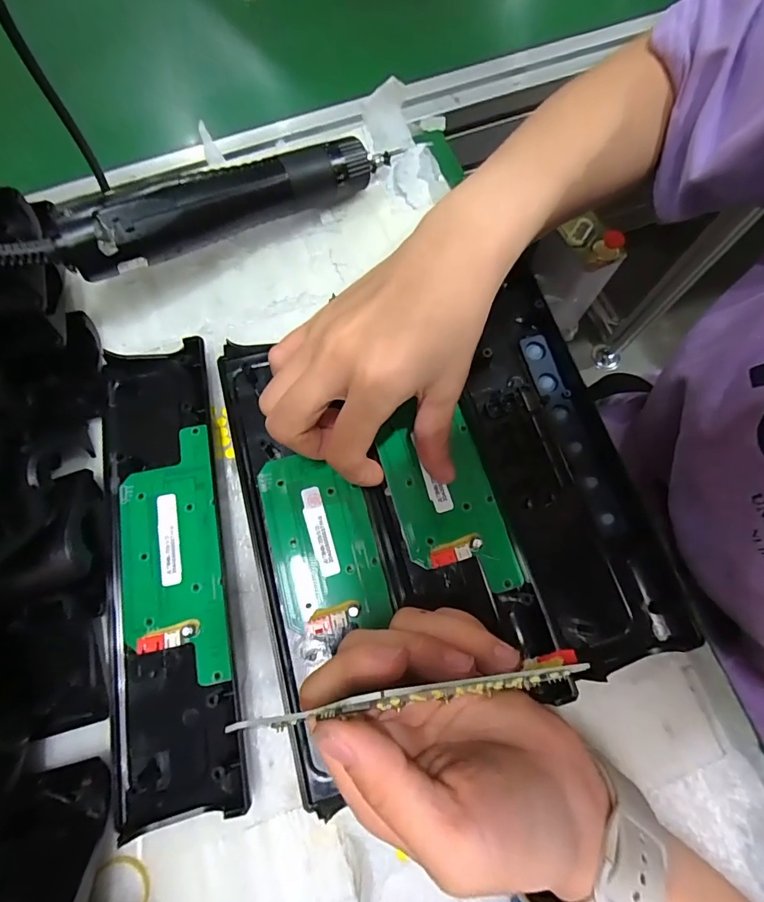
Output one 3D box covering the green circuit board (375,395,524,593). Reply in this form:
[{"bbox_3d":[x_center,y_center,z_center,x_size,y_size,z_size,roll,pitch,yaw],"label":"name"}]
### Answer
[{"bbox_3d":[0.034,0.025,0.245,0.054,0.008,0.109,-15,73,-4],"label":"green circuit board"}]

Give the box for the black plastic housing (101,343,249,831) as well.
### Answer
[{"bbox_3d":[-0.118,0.055,0.240,0.063,0.014,0.244,-12,73,-3],"label":"black plastic housing"}]

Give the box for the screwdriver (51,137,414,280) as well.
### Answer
[{"bbox_3d":[-0.084,-0.161,0.274,0.215,0.033,0.029,-32,74,-23],"label":"screwdriver"}]

